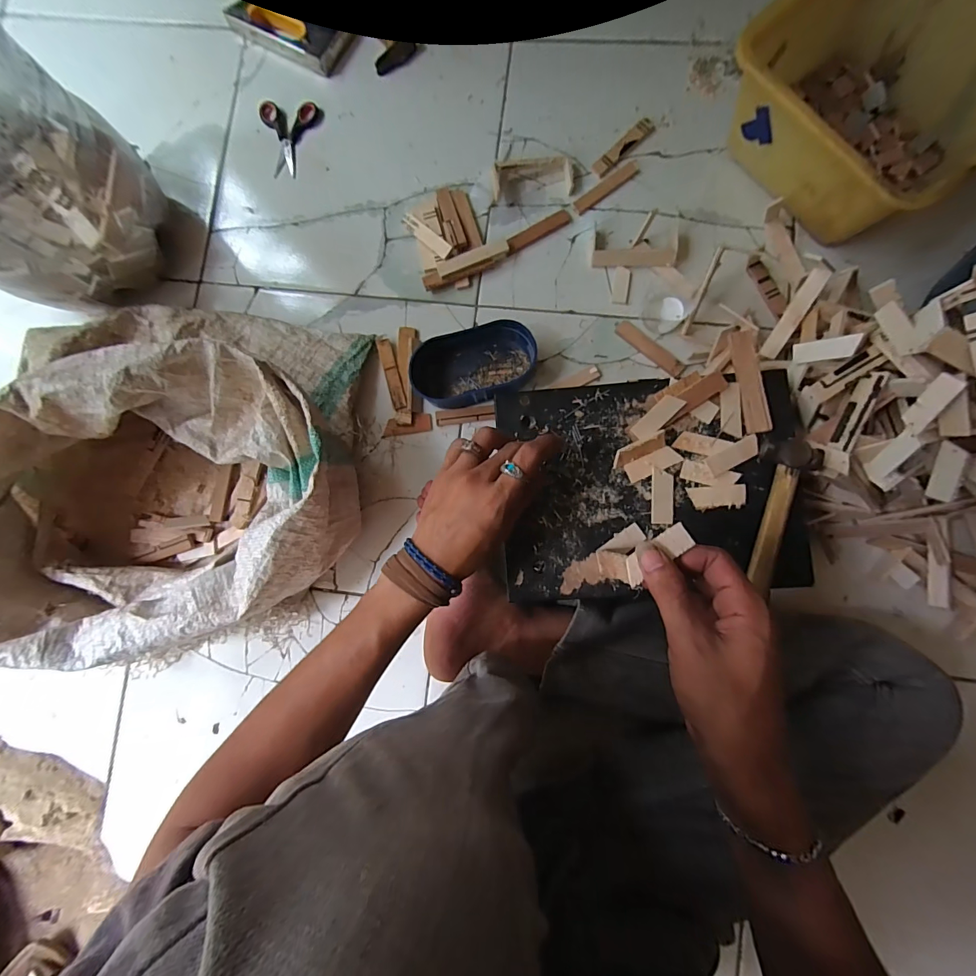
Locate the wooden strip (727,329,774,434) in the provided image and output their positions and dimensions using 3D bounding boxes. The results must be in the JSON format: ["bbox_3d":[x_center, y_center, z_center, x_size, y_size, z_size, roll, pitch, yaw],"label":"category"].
[{"bbox_3d":[0.247,-0.100,0.387,0.020,0.009,0.096,-8,85,3],"label":"wooden strip"}]

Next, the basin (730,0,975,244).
[{"bbox_3d":[0.433,-0.434,0.475,0.249,0.129,0.263,-36,84,0],"label":"basin"}]

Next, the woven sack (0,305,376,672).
[{"bbox_3d":[-0.375,-0.024,0.474,0.420,0.173,0.413,1,85,4],"label":"woven sack"}]

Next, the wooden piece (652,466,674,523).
[{"bbox_3d":[0.164,0.007,0.386,0.019,0.006,0.051,1,85,4],"label":"wooden piece"}]

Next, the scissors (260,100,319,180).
[{"bbox_3d":[-0.285,-0.498,0.588,0.079,0.008,0.113,-1,85,4],"label":"scissors"}]

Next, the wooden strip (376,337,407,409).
[{"bbox_3d":[-0.128,-0.153,0.551,0.018,0.005,0.101,-16,84,2],"label":"wooden strip"}]

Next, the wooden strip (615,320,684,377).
[{"bbox_3d":[0.207,-0.179,0.531,0.099,0.007,0.019,44,89,6],"label":"wooden strip"}]

